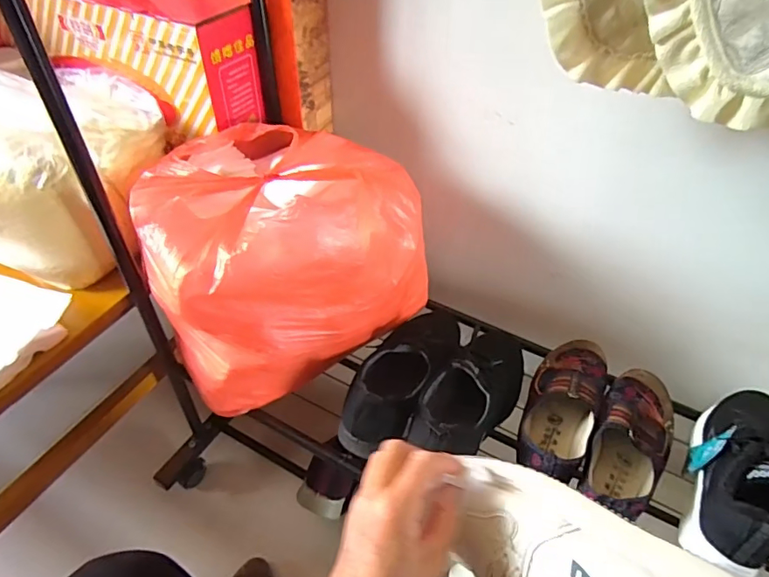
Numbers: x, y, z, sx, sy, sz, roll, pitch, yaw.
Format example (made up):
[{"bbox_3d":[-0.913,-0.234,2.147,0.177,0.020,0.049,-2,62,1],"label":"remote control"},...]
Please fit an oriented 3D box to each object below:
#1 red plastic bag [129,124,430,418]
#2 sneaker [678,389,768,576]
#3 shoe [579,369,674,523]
[{"bbox_3d":[-0.118,-0.058,0.643,0.329,0.241,0.270,-19,50,-19],"label":"red plastic bag"},{"bbox_3d":[0.416,0.198,0.566,0.092,0.103,0.243,23,50,19],"label":"sneaker"},{"bbox_3d":[0.300,0.186,0.605,0.085,0.059,0.226,26,51,21],"label":"shoe"}]

